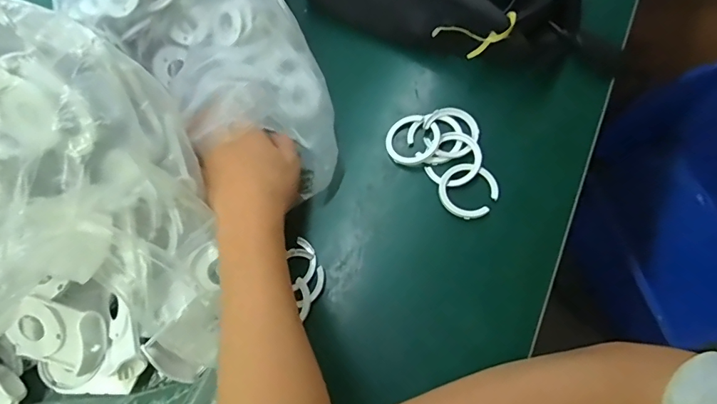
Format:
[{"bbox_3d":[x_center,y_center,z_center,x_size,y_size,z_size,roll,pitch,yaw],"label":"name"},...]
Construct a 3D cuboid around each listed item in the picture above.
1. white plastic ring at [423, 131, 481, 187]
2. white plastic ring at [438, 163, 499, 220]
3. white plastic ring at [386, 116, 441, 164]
[{"bbox_3d":[0.089,-0.040,0.411,0.046,0.005,0.052,38,79,19],"label":"white plastic ring"},{"bbox_3d":[0.098,-0.011,0.400,0.050,0.007,0.051,-3,69,7],"label":"white plastic ring"},{"bbox_3d":[0.051,-0.061,0.421,0.050,0.009,0.048,-3,69,7],"label":"white plastic ring"}]

